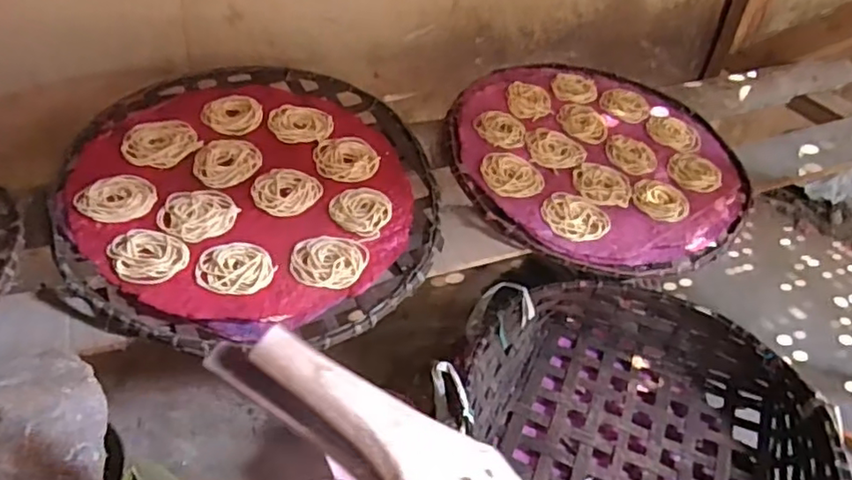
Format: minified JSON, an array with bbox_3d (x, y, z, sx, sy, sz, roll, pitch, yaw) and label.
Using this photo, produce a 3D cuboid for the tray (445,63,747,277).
[{"bbox_3d":[0.214,-0.107,0.805,0.355,0.071,0.358,3,39,-2],"label":"tray"}]

